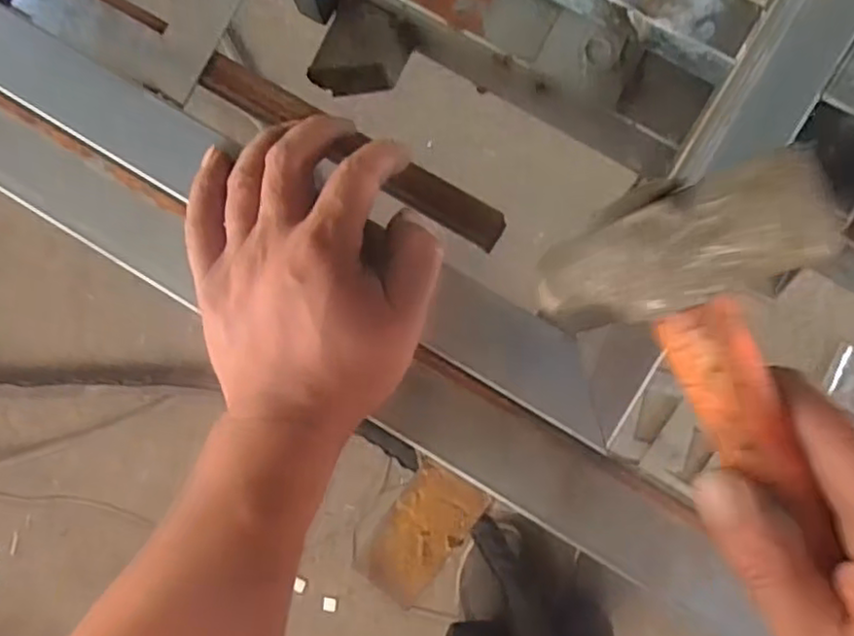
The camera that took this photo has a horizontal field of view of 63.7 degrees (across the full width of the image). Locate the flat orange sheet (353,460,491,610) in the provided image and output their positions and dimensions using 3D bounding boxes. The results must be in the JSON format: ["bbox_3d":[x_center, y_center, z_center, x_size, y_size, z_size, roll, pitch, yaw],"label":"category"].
[{"bbox_3d":[-0.004,0.142,0.449,0.049,0.009,0.089,33,92,6],"label":"flat orange sheet"}]

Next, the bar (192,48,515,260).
[{"bbox_3d":[-0.041,-0.089,0.365,0.180,0.014,0.020,31,92,6],"label":"bar"}]

